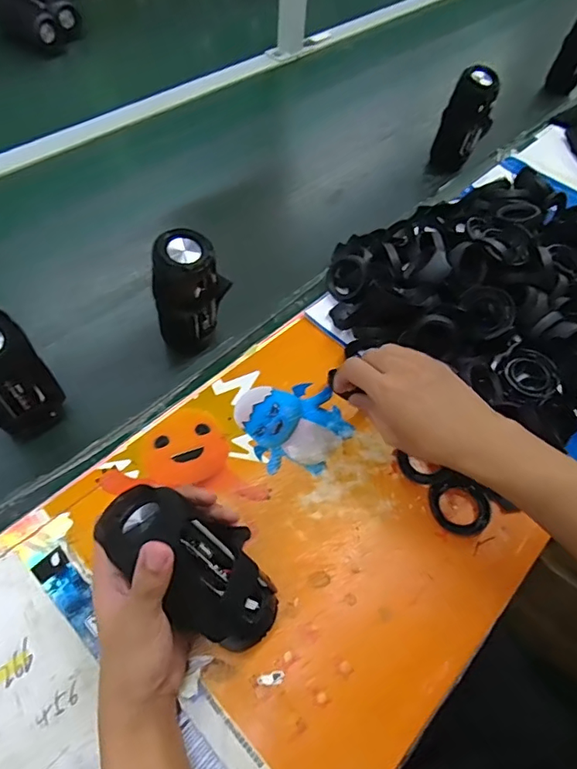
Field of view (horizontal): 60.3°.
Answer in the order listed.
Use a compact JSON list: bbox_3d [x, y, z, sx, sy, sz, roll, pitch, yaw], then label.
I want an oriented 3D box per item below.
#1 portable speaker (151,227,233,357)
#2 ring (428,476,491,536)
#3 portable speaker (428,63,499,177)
[{"bbox_3d":[-0.109,-0.097,0.553,0.060,0.141,0.066,32,59,16],"label":"portable speaker"},{"bbox_3d":[0.174,0.121,0.504,0.060,0.011,0.058,2,55,-3],"label":"ring"},{"bbox_3d":[0.289,-0.430,0.821,0.062,0.150,0.054,-26,63,-22],"label":"portable speaker"}]

